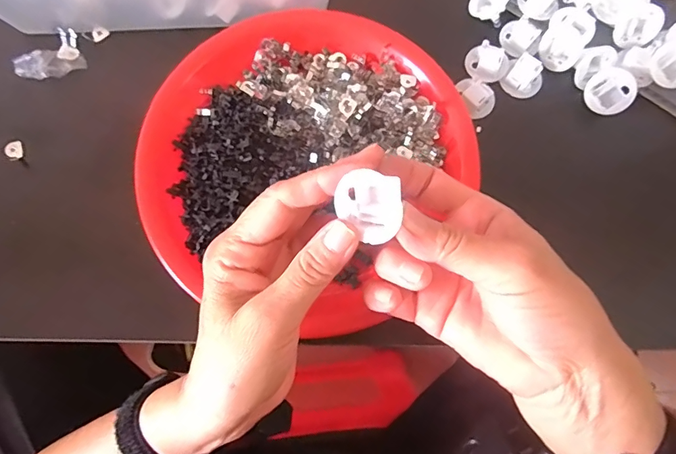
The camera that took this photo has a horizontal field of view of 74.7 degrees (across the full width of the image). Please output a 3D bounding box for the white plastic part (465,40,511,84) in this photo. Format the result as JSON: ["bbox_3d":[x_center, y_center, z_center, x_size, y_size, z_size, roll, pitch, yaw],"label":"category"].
[{"bbox_3d":[0.115,-0.124,0.340,0.031,0.021,0.033,22,79,3],"label":"white plastic part"}]

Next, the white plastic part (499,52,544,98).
[{"bbox_3d":[0.143,-0.115,0.338,0.029,0.022,0.024,39,81,6],"label":"white plastic part"}]

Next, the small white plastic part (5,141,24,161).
[{"bbox_3d":[-0.240,-0.057,0.330,0.011,0.004,0.014,-20,80,-5],"label":"small white plastic part"}]

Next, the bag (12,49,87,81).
[{"bbox_3d":[-0.221,-0.122,0.334,0.051,0.013,0.020,-9,79,-3],"label":"bag"}]

